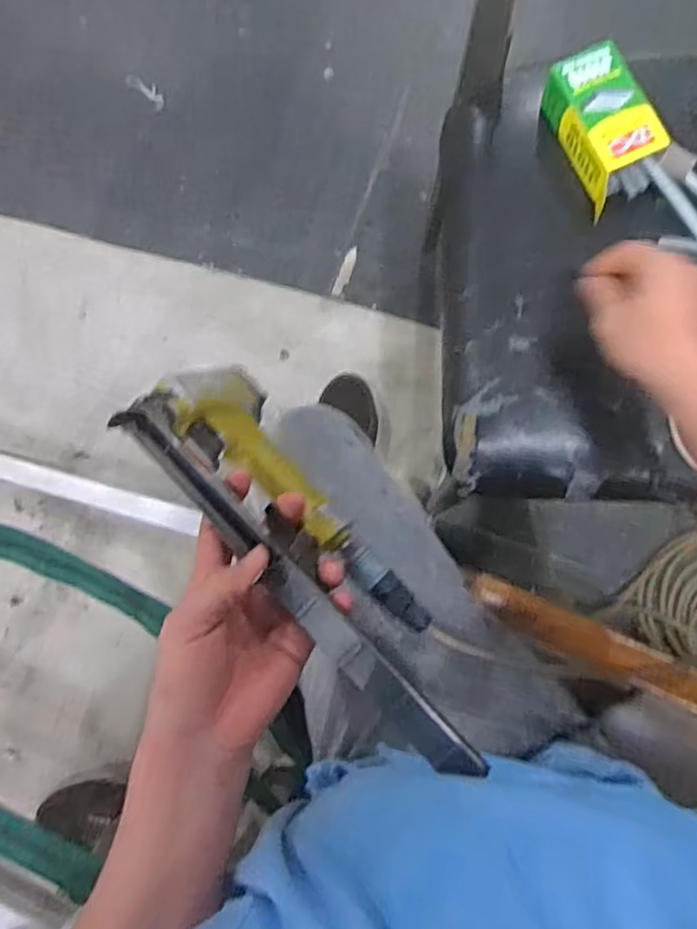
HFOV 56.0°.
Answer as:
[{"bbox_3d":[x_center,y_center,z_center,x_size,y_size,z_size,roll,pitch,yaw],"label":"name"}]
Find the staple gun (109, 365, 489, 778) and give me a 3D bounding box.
[{"bbox_3d":[-0.026,0.059,0.454,0.315,0.119,0.050,48,125,13],"label":"staple gun"}]

